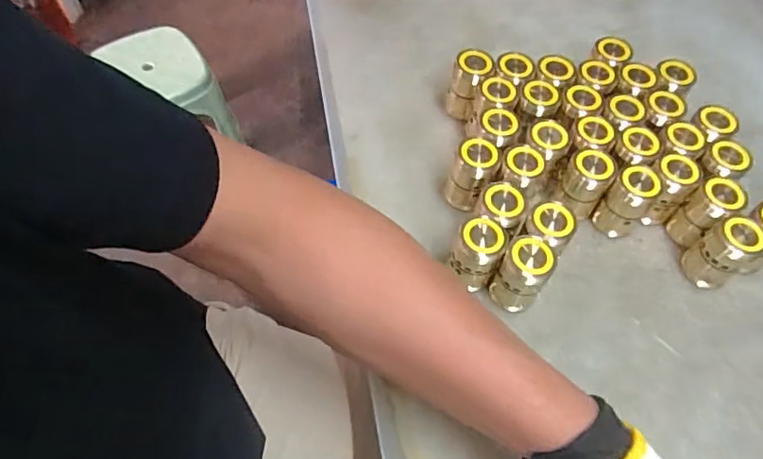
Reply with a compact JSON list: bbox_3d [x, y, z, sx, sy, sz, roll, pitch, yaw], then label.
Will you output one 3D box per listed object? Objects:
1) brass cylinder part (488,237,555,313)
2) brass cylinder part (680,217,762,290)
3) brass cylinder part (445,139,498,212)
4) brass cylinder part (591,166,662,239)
[{"bbox_3d":[0.112,0.037,0.430,0.034,0.060,0.035,2,59,-3],"label":"brass cylinder part"},{"bbox_3d":[0.283,0.019,0.450,0.033,0.063,0.039,-23,64,-17],"label":"brass cylinder part"},{"bbox_3d":[0.079,-0.046,0.480,0.034,0.062,0.035,2,59,-3],"label":"brass cylinder part"},{"bbox_3d":[0.218,-0.024,0.475,0.036,0.063,0.035,-33,67,-22],"label":"brass cylinder part"}]

